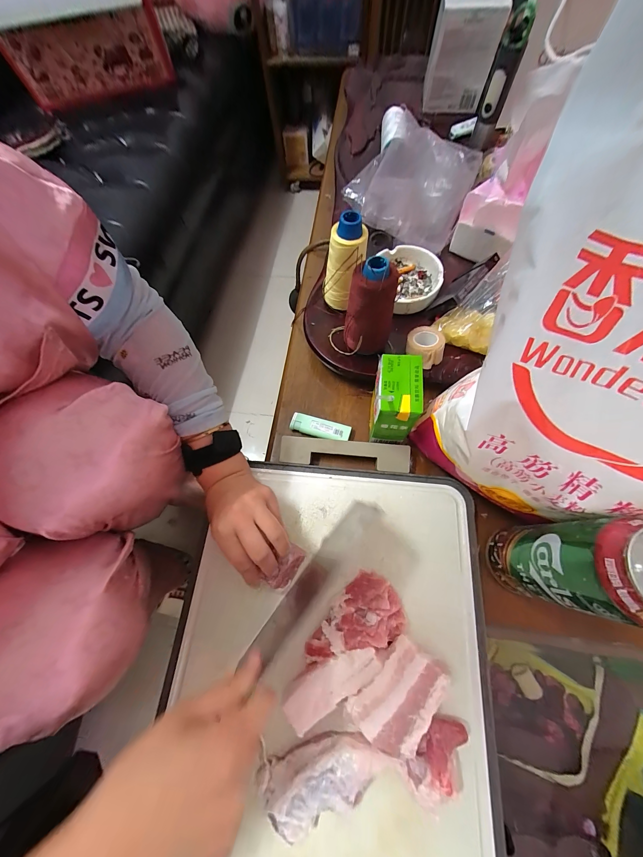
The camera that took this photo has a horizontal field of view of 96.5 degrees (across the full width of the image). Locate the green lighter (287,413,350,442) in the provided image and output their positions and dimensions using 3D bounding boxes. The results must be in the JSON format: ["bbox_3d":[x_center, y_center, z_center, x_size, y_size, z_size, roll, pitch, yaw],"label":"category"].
[{"bbox_3d":[-0.002,-0.001,0.374,0.078,0.007,0.025,16,70,9],"label":"green lighter"}]

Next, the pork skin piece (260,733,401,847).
[{"bbox_3d":[0.002,0.291,0.234,0.108,0.021,0.053,-7,68,0],"label":"pork skin piece"}]

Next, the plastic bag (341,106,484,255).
[{"bbox_3d":[0.141,-0.372,0.438,0.171,0.074,0.167,34,74,15],"label":"plastic bag"}]

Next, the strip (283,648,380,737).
[{"bbox_3d":[0.009,0.220,0.248,0.085,0.009,0.031,-32,70,-9],"label":"strip"}]

